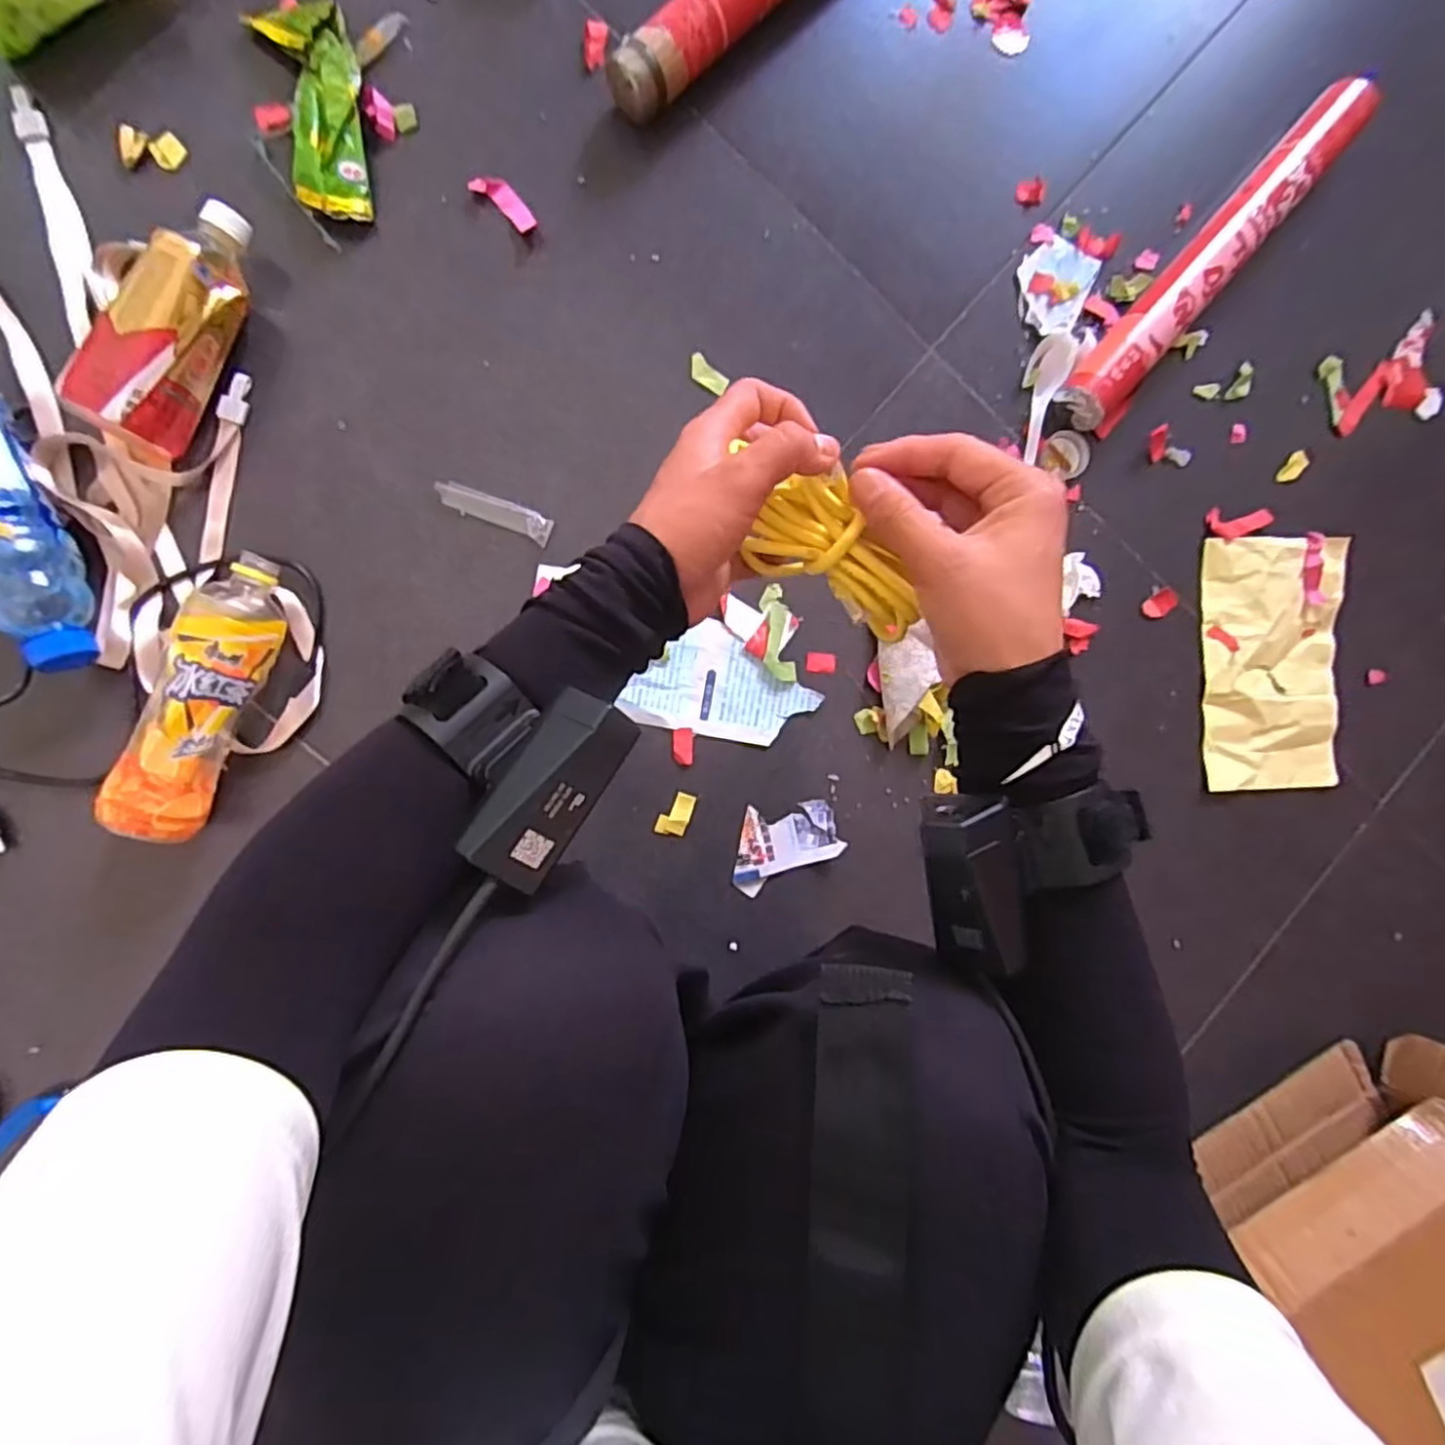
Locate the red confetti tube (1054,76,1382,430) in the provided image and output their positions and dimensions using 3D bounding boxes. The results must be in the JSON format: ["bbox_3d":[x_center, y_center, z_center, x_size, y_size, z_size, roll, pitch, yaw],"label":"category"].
[{"bbox_3d":[0.414,-0.390,0.602,0.054,0.048,0.350,41,87,-5],"label":"red confetti tube"}]

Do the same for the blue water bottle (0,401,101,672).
[{"bbox_3d":[-0.510,-0.140,0.508,0.058,0.065,0.212,-20,93,-5],"label":"blue water bottle"}]

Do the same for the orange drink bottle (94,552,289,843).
[{"bbox_3d":[-0.378,-0.020,0.525,0.060,0.064,0.211,21,89,-6],"label":"orange drink bottle"}]

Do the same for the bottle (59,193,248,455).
[{"bbox_3d":[-0.394,-0.289,0.519,0.062,0.070,0.179,31,88,-6],"label":"bottle"}]

